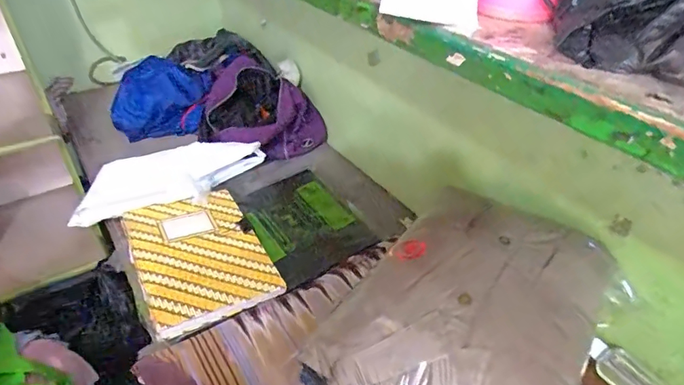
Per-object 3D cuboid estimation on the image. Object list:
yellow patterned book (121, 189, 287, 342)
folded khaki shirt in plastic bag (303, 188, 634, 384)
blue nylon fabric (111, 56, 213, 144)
[{"bbox_3d":[-0.255,0.098,0.796,0.204,0.030,0.314,-18,42,-24],"label":"yellow patterned book"},{"bbox_3d":[0.135,0.152,0.509,0.256,0.109,0.347,26,44,28],"label":"folded khaki shirt in plastic bag"},{"bbox_3d":[-0.495,-0.256,1.255,0.269,0.190,0.115,6,38,6],"label":"blue nylon fabric"}]

